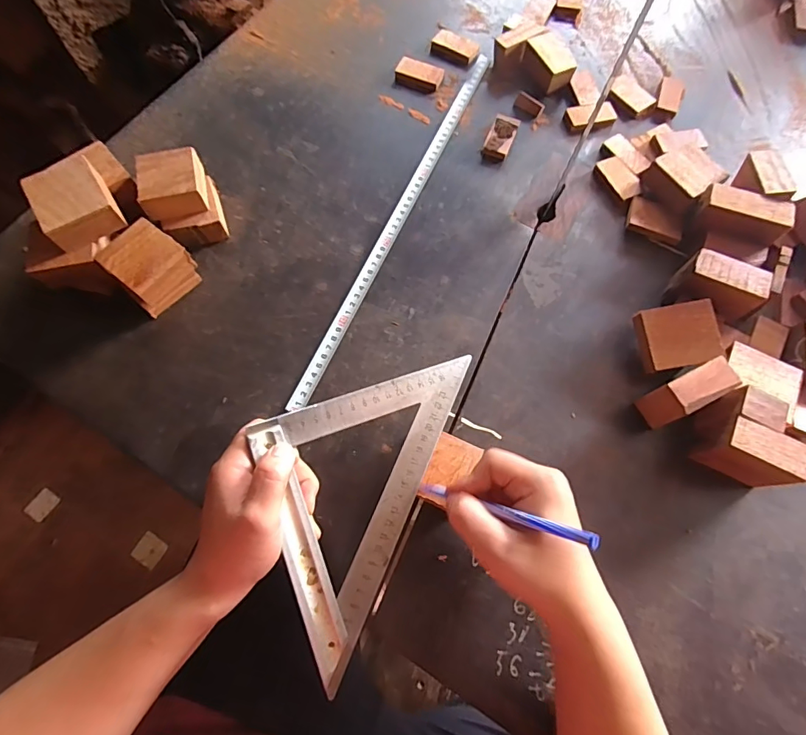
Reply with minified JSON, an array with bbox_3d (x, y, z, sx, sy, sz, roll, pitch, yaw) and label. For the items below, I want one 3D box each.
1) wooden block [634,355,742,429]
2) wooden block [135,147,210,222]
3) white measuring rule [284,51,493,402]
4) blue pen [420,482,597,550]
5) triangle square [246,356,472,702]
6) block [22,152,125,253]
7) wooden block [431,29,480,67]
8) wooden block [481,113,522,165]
[{"bbox_3d":[0.238,0.024,0.379,0.063,0.058,0.027,-27,73,-9],"label":"wooden block"},{"bbox_3d":[-0.220,-0.175,0.424,0.056,0.028,0.055,-11,71,-4],"label":"wooden block"},{"bbox_3d":[-0.001,-0.171,0.473,0.018,0.004,0.478,25,71,1],"label":"white measuring rule"},{"bbox_3d":[0.060,0.094,0.297,0.012,0.142,0.008,39,67,-34],"label":"blue pen"},{"bbox_3d":[-0.050,0.079,0.332,0.131,0.009,0.247,26,70,-10],"label":"triangle square"},{"bbox_3d":[-0.281,-0.141,0.382,0.055,0.031,0.064,-31,74,-11],"label":"block"},{"bbox_3d":[0.066,-0.401,0.557,0.059,0.010,0.034,30,72,9],"label":"wooden block"},{"bbox_3d":[0.112,-0.262,0.507,0.028,0.011,0.064,20,71,6],"label":"wooden block"}]

